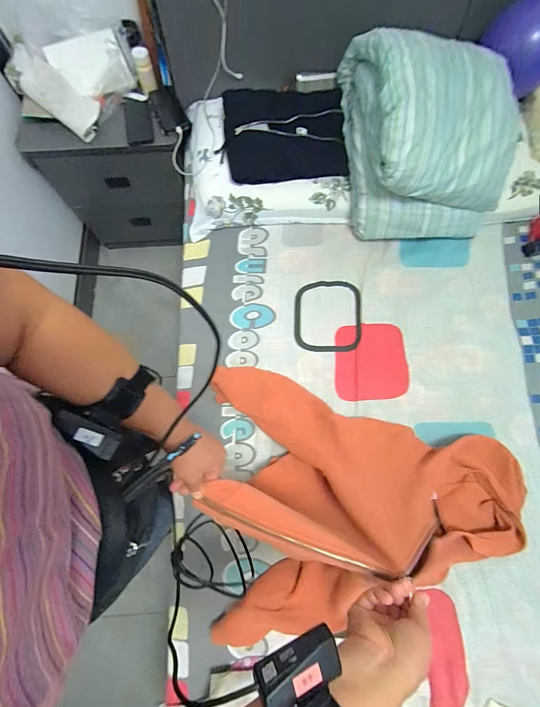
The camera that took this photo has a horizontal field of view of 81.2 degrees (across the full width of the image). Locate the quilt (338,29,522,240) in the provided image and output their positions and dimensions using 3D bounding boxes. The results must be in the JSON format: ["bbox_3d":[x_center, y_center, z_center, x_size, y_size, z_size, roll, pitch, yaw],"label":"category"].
[{"bbox_3d":[0.388,-0.560,0.786,0.351,0.262,0.442,-6,74,-1],"label":"quilt"}]

